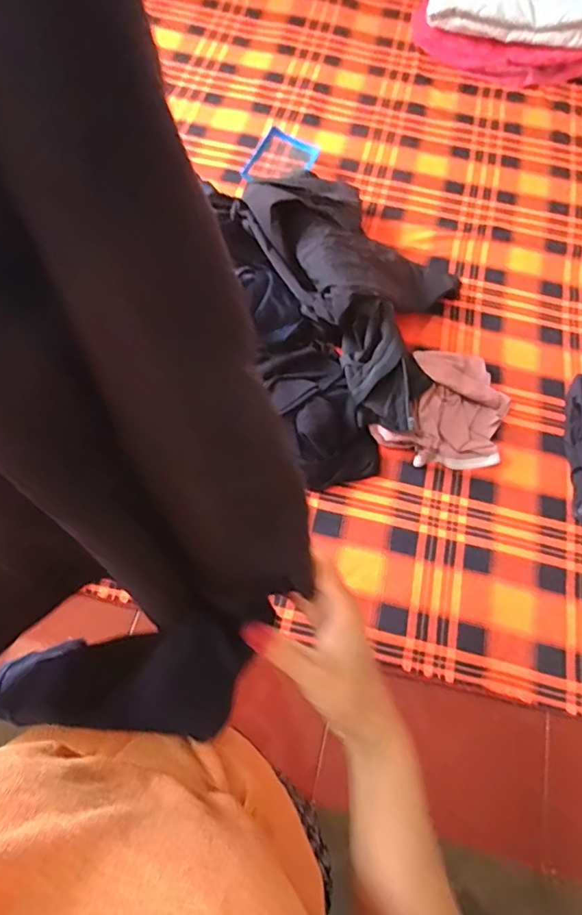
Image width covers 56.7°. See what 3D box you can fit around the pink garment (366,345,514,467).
[{"bbox_3d":[0.274,-0.088,0.906,0.203,0.069,0.232,26,68,9],"label":"pink garment"}]

